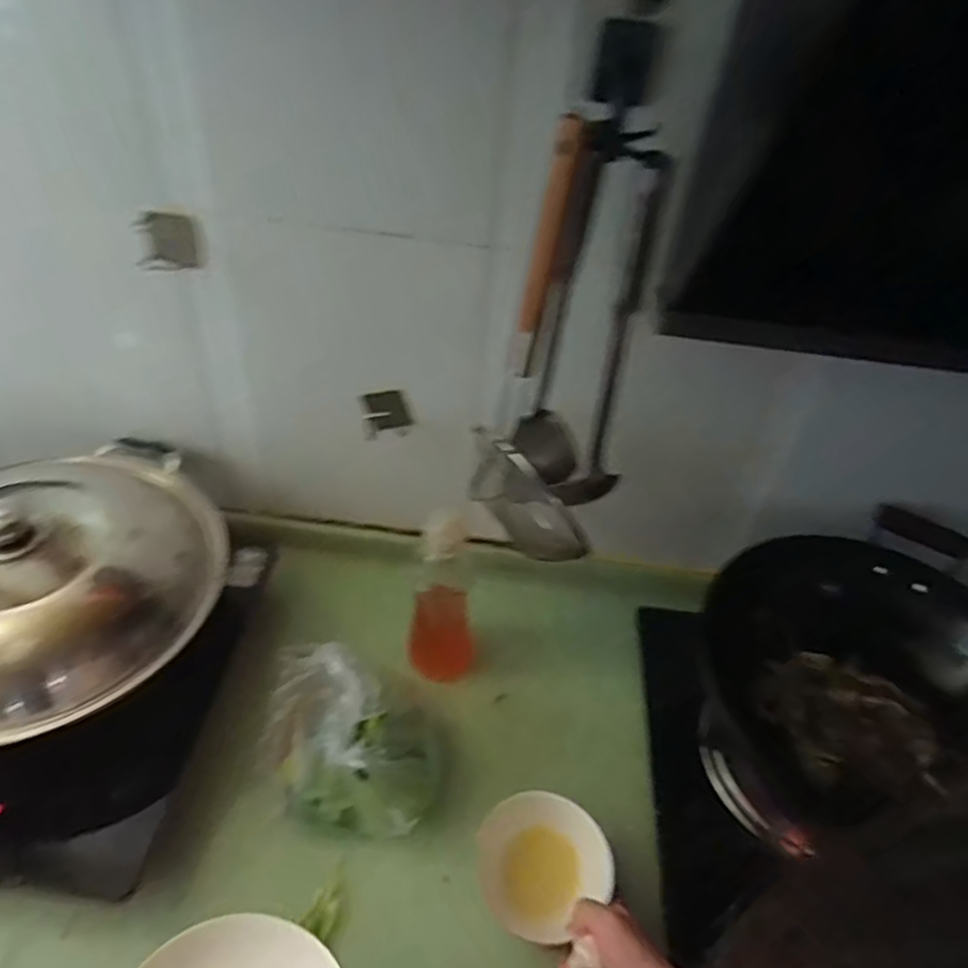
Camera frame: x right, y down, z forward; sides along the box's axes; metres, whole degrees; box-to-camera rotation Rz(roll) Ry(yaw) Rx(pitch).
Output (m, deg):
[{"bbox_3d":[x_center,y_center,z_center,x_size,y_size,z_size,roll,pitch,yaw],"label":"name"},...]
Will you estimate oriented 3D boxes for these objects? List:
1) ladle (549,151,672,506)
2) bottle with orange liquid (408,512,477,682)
[{"bbox_3d":[0.111,-0.102,0.565,0.042,0.298,0.053,19,44,13],"label":"ladle"},{"bbox_3d":[-0.040,0.131,0.727,0.071,0.213,0.054,12,43,6],"label":"bottle with orange liquid"}]

